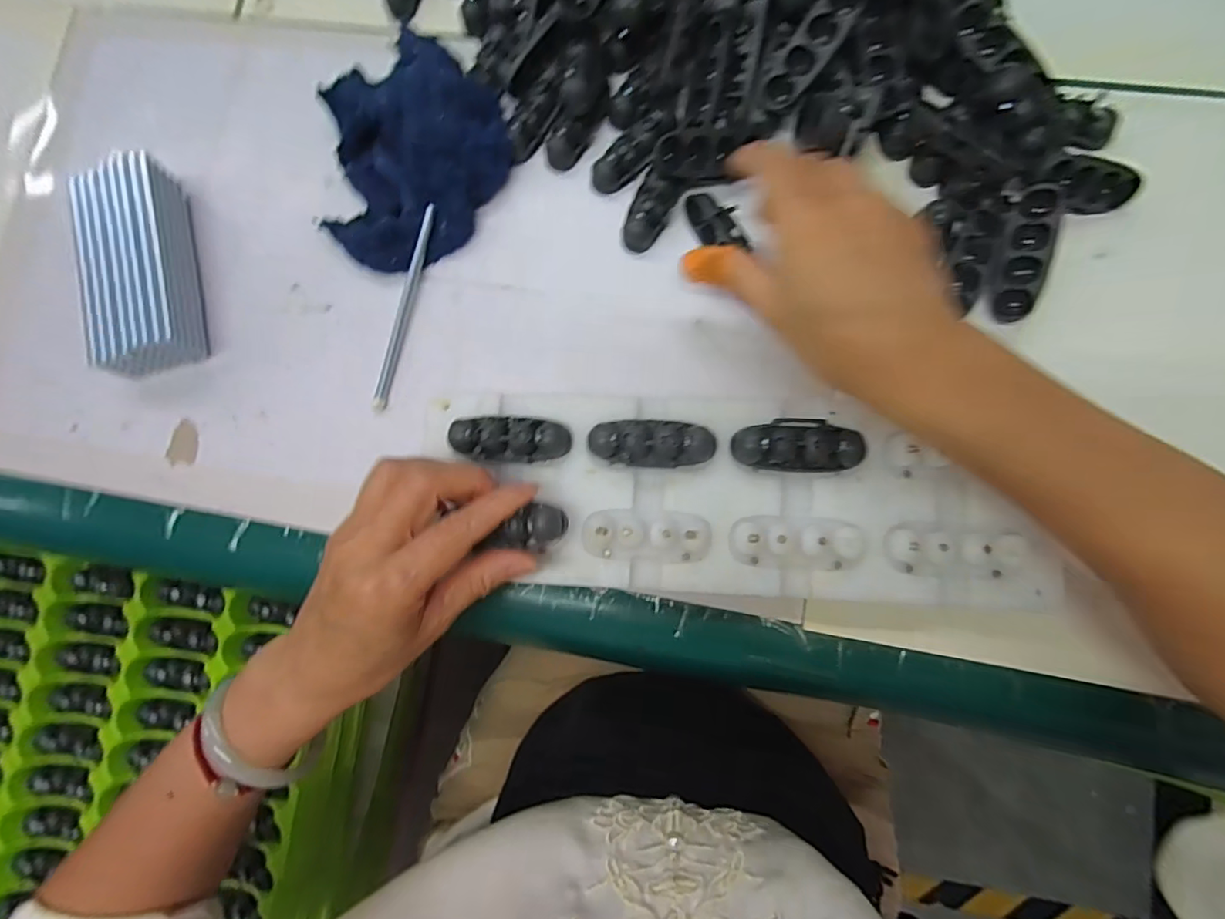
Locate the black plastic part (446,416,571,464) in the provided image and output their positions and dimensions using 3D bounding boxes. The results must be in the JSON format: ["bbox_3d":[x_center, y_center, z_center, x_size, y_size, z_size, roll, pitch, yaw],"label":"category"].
[{"bbox_3d":[-0.053,-0.011,0.291,0.060,0.018,0.024,4,84,6],"label":"black plastic part"}]

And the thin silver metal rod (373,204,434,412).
[{"bbox_3d":[-0.122,-0.089,0.327,0.009,0.007,0.122,13,85,7],"label":"thin silver metal rod"}]

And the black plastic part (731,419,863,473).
[{"bbox_3d":[0.092,-0.007,0.276,0.063,0.015,0.025,4,84,6],"label":"black plastic part"}]

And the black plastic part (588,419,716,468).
[{"bbox_3d":[0.020,-0.009,0.283,0.062,0.016,0.024,1,84,5],"label":"black plastic part"}]

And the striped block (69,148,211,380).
[{"bbox_3d":[-0.282,-0.119,0.335,0.051,0.028,0.131,-12,83,4],"label":"striped block"}]

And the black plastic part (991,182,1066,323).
[{"bbox_3d":[0.210,-0.104,0.284,0.019,0.017,0.064,9,103,6],"label":"black plastic part"}]

